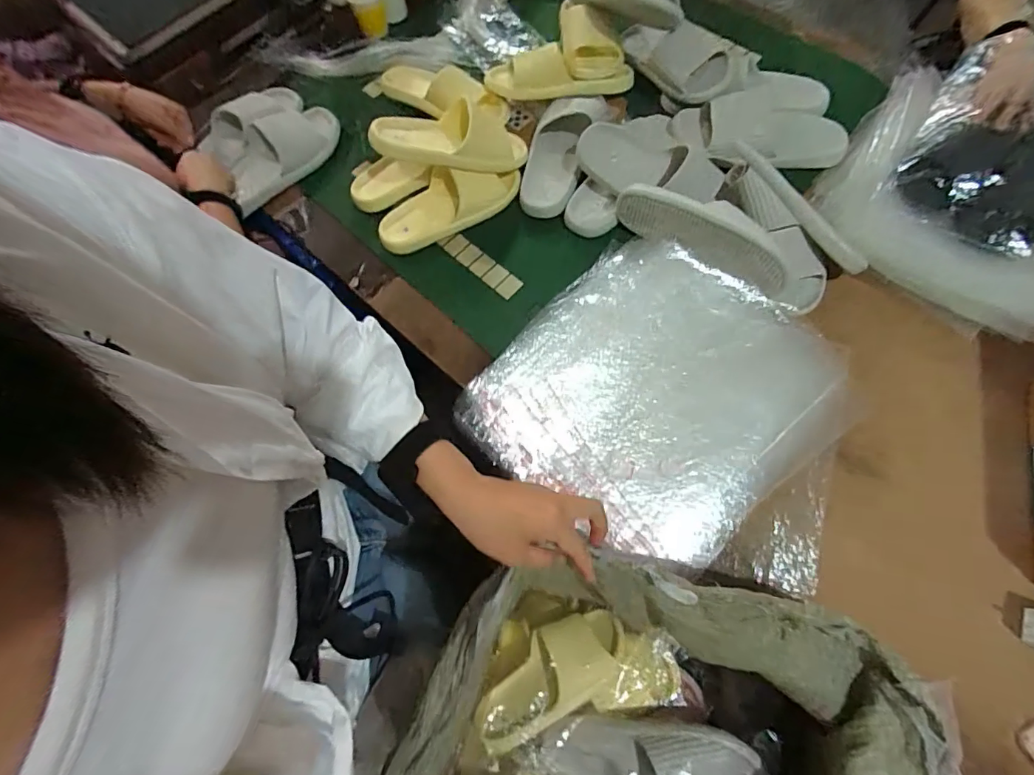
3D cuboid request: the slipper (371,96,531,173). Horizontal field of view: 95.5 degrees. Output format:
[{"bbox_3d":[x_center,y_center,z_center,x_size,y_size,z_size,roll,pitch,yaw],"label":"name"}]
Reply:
[{"bbox_3d":[-0.103,-0.411,0.751,0.258,0.061,0.115,-10,70,-22],"label":"slipper"}]

